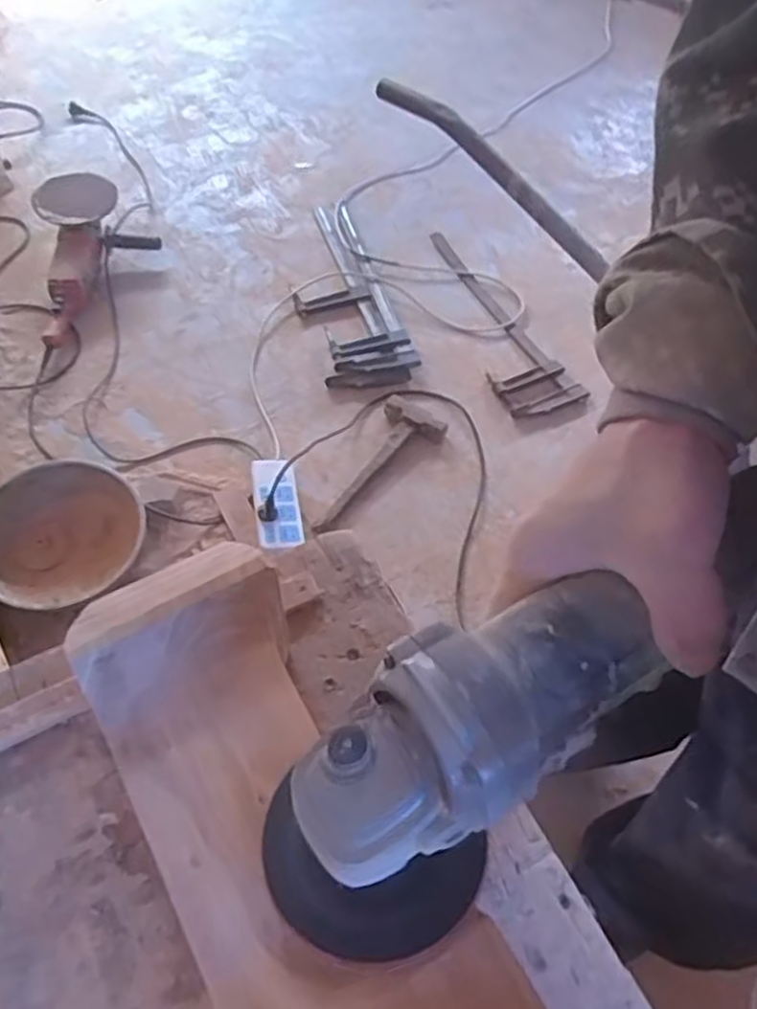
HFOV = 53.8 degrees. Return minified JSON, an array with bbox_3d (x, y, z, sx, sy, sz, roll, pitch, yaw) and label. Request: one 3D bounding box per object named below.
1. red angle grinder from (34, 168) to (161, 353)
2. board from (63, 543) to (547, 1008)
[{"bbox_3d":[-0.591,-0.517,1.569,0.225,0.166,0.375,-7,58,-8],"label":"red angle grinder"},{"bbox_3d":[-0.044,0.142,0.332,0.108,0.029,0.282,-26,59,-19],"label":"board"}]

